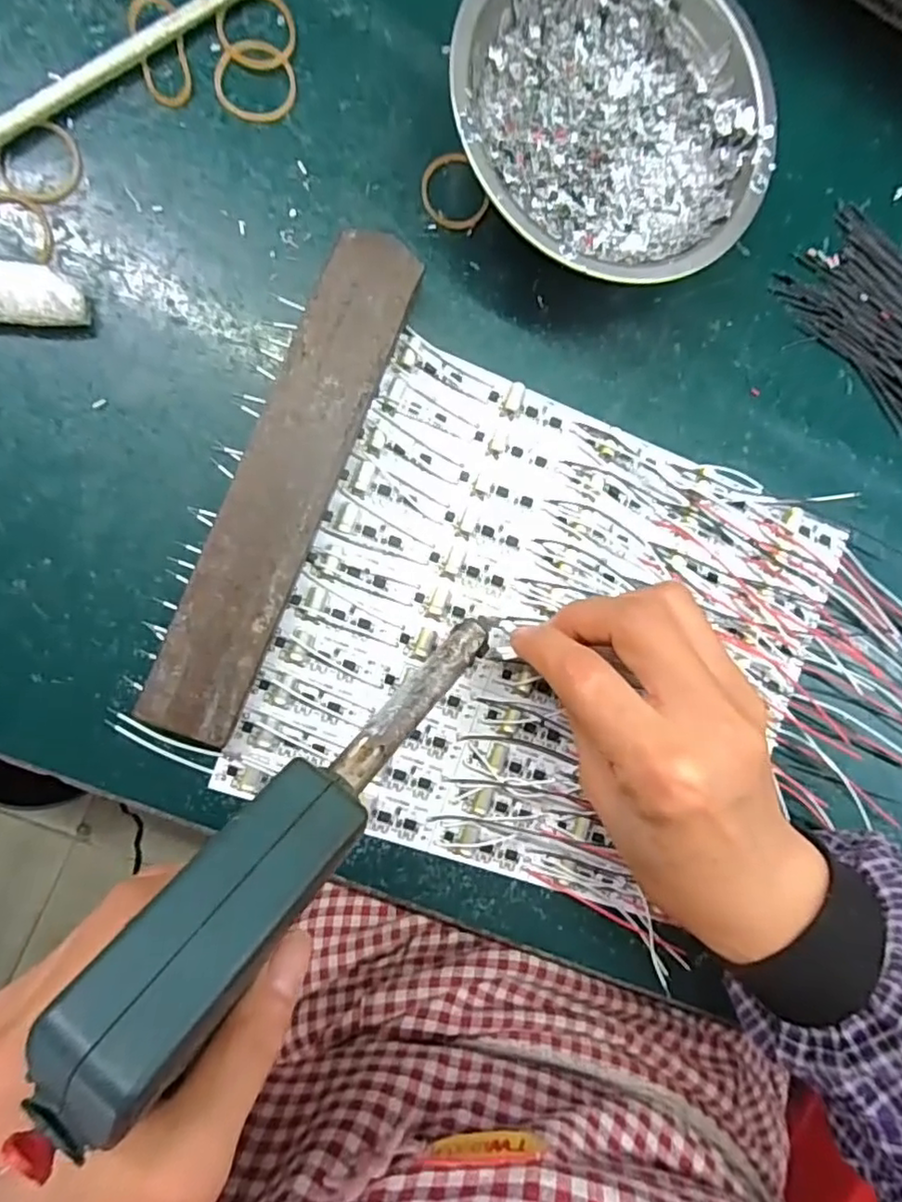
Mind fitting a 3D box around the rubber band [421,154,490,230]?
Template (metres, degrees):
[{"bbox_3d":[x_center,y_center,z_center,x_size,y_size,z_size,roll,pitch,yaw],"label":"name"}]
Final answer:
[{"bbox_3d":[0.000,-0.166,0.260,0.025,0.004,0.028,-32,96,-8],"label":"rubber band"}]

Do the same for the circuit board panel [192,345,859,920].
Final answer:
[{"bbox_3d":[0.046,0.020,0.272,0.219,0.007,0.192,21,87,-9],"label":"circuit board panel"}]

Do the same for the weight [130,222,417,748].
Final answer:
[{"bbox_3d":[-0.063,-0.044,0.244,0.037,0.017,0.196,22,87,-9],"label":"weight"}]

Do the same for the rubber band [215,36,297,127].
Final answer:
[{"bbox_3d":[-0.075,-0.200,0.244,0.029,0.004,0.030,0,91,-10],"label":"rubber band"}]

